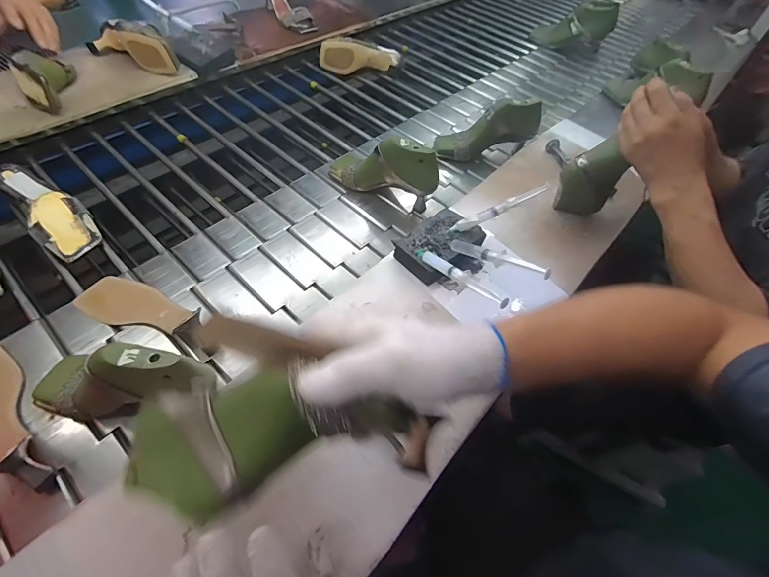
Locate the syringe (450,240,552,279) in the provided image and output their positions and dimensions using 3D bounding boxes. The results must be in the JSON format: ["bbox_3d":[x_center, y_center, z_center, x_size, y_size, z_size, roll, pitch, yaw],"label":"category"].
[{"bbox_3d":[0.154,-0.043,0.517,0.017,0.017,0.153,-37,42,-27],"label":"syringe"}]

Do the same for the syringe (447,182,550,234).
[{"bbox_3d":[0.176,-0.122,0.581,0.160,0.014,0.021,-24,56,8],"label":"syringe"}]

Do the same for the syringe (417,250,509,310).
[{"bbox_3d":[0.100,-0.018,0.506,0.018,0.018,0.163,-31,44,-25],"label":"syringe"}]

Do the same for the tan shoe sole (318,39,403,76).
[{"bbox_3d":[-0.066,-0.636,1.042,0.224,0.077,0.065,0,54,-5],"label":"tan shoe sole"}]

